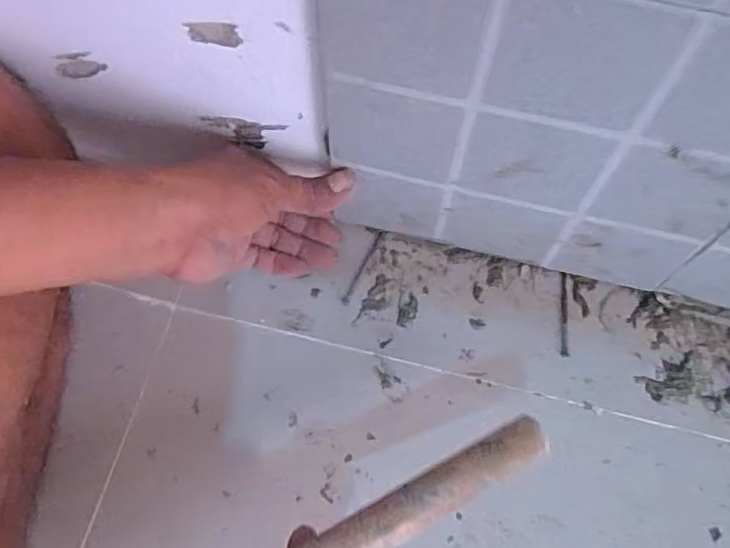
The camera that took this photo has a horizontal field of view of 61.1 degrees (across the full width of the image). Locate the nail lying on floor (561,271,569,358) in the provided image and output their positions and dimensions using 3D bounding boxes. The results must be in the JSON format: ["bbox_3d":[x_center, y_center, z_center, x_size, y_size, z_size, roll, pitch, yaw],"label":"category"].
[{"bbox_3d":[0.152,0.031,0.471,0.005,0.004,0.066,5,66,2],"label":"nail lying on floor"}]

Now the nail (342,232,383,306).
[{"bbox_3d":[-0.002,-0.005,0.478,0.005,0.006,0.066,23,68,10],"label":"nail"}]

